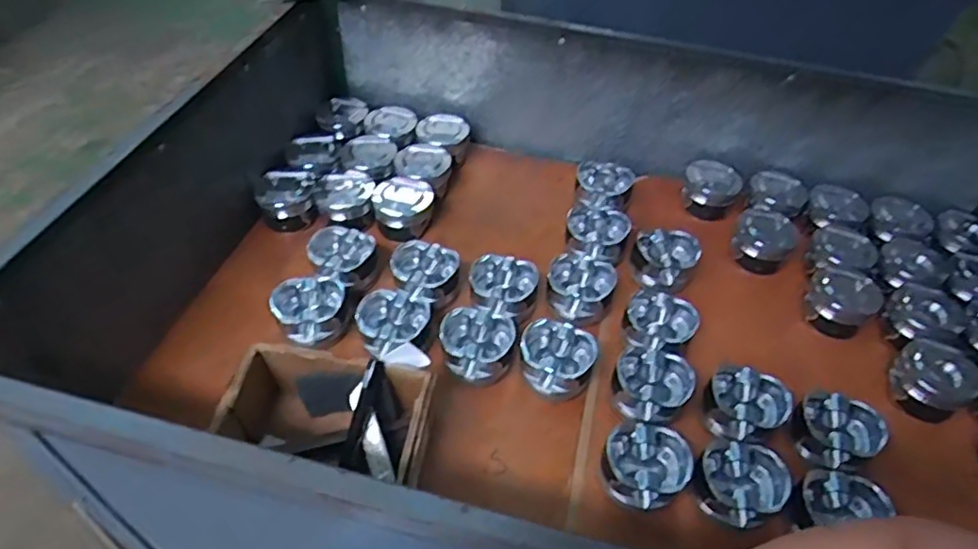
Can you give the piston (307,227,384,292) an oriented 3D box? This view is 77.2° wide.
[{"bbox_3d":[-0.194,-0.018,0.807,0.090,0.046,0.084,23,50,14],"label":"piston"}]

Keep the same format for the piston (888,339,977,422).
[{"bbox_3d":[0.524,0.123,0.725,0.088,0.048,0.083,-28,57,-27],"label":"piston"}]

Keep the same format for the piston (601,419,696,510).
[{"bbox_3d":[0.157,0.193,0.627,0.090,0.048,0.083,3,49,-4],"label":"piston"}]

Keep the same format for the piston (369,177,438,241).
[{"bbox_3d":[-0.124,-0.099,0.878,0.080,0.054,0.081,3,49,-4],"label":"piston"}]

